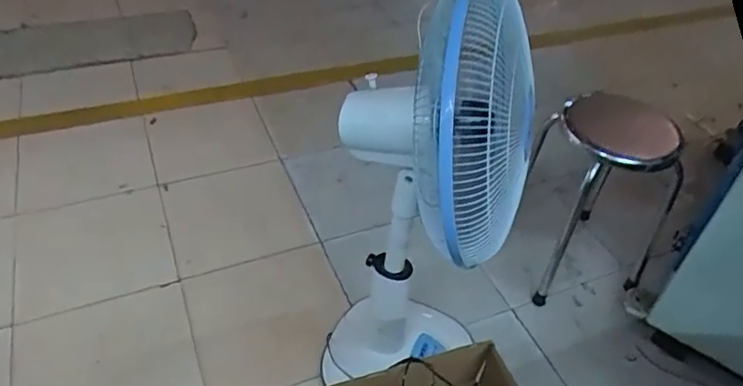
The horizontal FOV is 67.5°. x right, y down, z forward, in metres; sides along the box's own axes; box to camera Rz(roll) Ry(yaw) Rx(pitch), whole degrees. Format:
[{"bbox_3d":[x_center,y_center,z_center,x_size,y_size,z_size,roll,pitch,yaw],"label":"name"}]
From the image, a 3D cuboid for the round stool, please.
[{"bbox_3d":[0.596,0.008,1.475,0.339,0.520,0.320,-7,44,-13],"label":"round stool"}]

